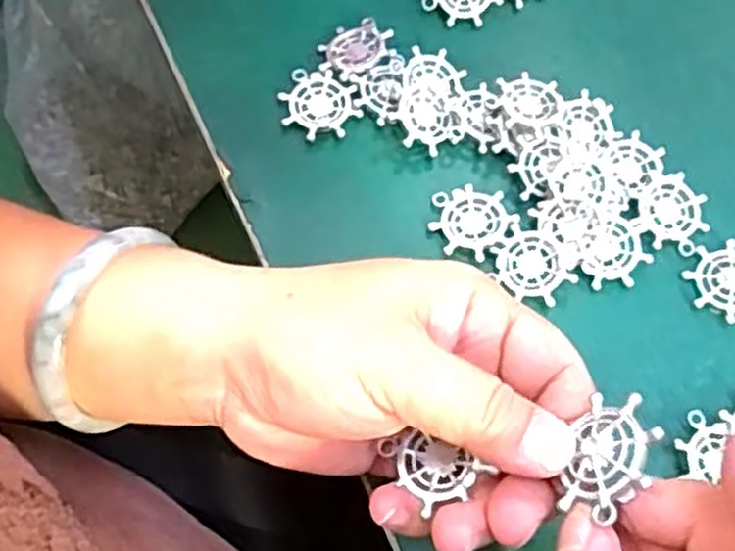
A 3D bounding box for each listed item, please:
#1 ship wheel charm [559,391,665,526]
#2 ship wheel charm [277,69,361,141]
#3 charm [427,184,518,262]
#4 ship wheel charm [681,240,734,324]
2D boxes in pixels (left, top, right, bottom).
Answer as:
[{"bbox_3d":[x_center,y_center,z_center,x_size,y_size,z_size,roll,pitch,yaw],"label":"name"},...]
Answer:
[{"bbox_3d":[0.061,0.044,0.196,0.004,0.025,0.030,35,59,-31],"label":"ship wheel charm"},{"bbox_3d":[-0.021,-0.072,0.324,0.031,0.004,0.029,1,68,-2],"label":"ship wheel charm"},{"bbox_3d":[0.041,-0.021,0.307,0.032,0.004,0.030,1,68,-2],"label":"charm"},{"bbox_3d":[0.142,0.002,0.301,0.033,0.004,0.031,-10,69,-6],"label":"ship wheel charm"}]

